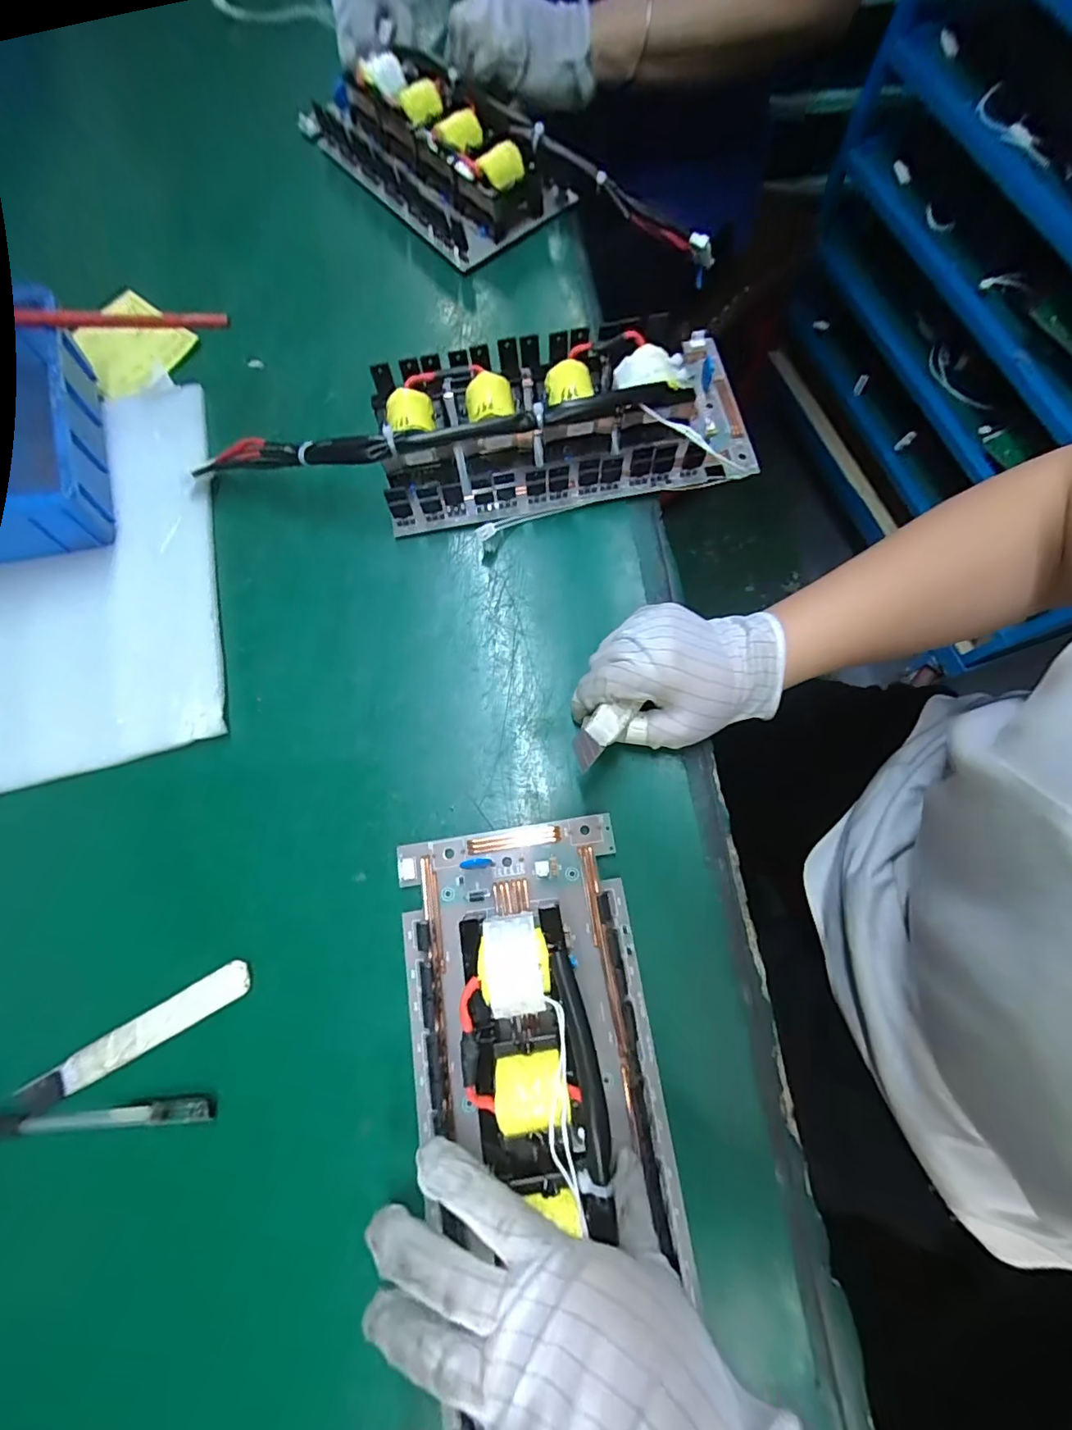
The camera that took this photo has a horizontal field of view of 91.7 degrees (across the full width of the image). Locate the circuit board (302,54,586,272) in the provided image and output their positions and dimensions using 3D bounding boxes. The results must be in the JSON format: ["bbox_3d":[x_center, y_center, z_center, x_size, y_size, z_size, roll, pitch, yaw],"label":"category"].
[{"bbox_3d":[-0.098,-0.528,0.490,0.118,0.058,0.265,-41,78,-9],"label":"circuit board"}]

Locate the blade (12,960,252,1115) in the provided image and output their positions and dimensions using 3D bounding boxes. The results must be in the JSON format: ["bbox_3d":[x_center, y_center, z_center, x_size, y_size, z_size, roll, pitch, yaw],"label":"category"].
[{"bbox_3d":[-0.239,0.193,0.311,0.140,0.004,0.020,-29,76,-7],"label":"blade"}]

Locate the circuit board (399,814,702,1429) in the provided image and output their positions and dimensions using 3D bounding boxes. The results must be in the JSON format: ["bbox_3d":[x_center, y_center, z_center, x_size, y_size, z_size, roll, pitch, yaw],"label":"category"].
[{"bbox_3d":[-0.003,0.175,0.286,0.137,0.054,0.224,-9,75,-2],"label":"circuit board"}]

